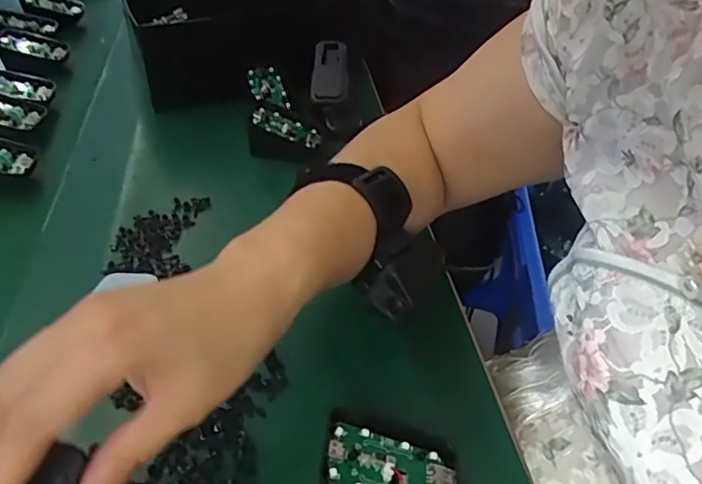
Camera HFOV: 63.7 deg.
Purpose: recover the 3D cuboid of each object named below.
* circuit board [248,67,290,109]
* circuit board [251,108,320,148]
[{"bbox_3d":[-0.082,-0.151,0.560,0.030,0.010,0.056,-16,69,-9],"label":"circuit board"},{"bbox_3d":[-0.059,-0.106,0.522,0.063,0.008,0.030,22,40,-10],"label":"circuit board"}]

